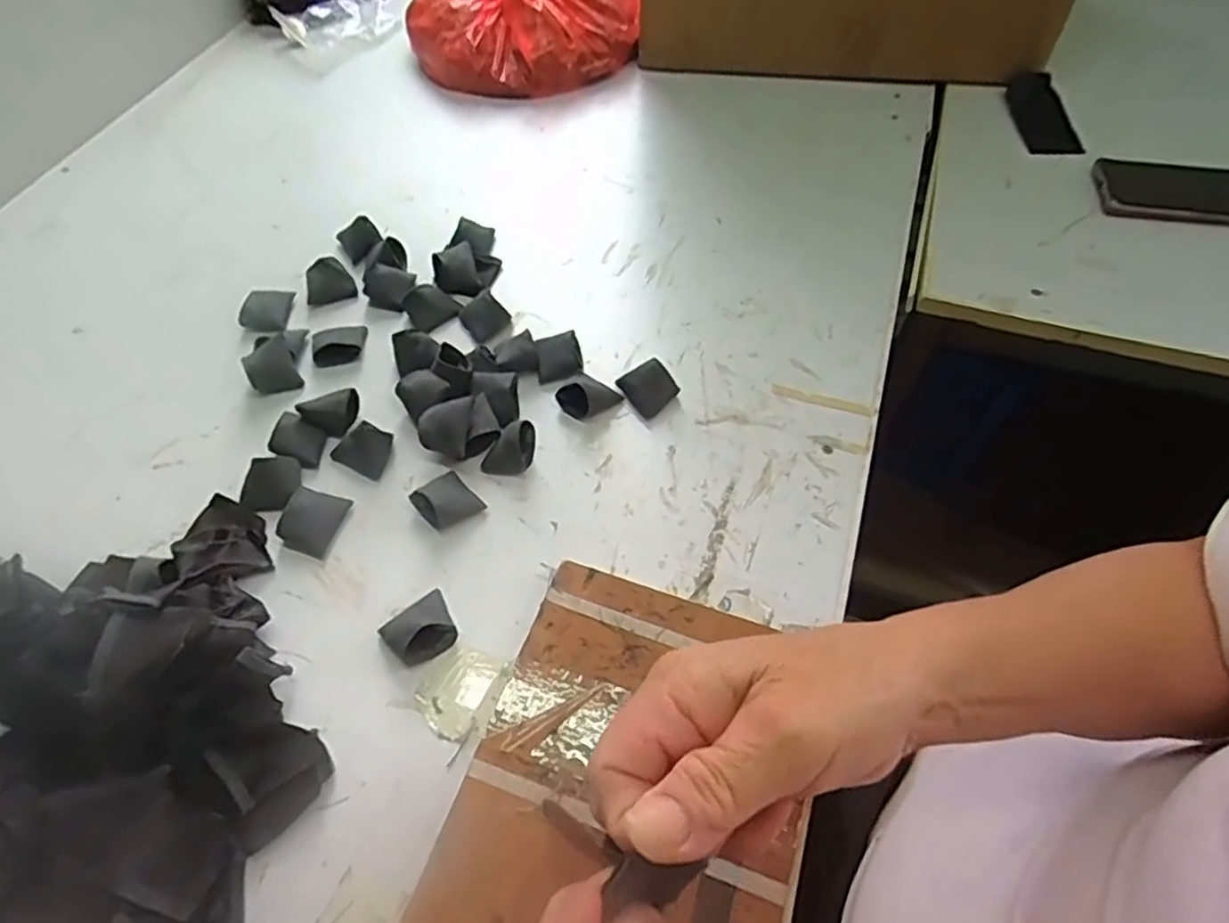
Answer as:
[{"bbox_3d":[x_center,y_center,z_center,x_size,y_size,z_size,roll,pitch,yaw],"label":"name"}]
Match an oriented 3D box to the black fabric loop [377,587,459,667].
[{"bbox_3d":[-0.121,0.102,0.430,0.042,0.023,0.037,-36,62,-20],"label":"black fabric loop"}]

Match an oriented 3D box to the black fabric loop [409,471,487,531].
[{"bbox_3d":[-0.117,0.027,0.482,0.037,0.021,0.035,-37,62,-21],"label":"black fabric loop"}]

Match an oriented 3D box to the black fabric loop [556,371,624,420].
[{"bbox_3d":[-0.022,-0.054,0.531,0.039,0.026,0.039,36,64,24],"label":"black fabric loop"}]

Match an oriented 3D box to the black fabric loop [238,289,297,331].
[{"bbox_3d":[-0.298,-0.132,0.593,0.034,0.019,0.048,-2,56,1],"label":"black fabric loop"}]

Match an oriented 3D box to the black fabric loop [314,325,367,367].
[{"bbox_3d":[-0.229,-0.099,0.576,0.042,0.010,0.040,-11,56,-5],"label":"black fabric loop"}]

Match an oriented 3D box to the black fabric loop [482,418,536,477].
[{"bbox_3d":[-0.077,-0.011,0.503,0.037,0.025,0.032,6,56,7],"label":"black fabric loop"}]

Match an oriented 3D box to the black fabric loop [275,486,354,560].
[{"bbox_3d":[-0.210,0.040,0.478,0.037,0.016,0.043,13,57,11],"label":"black fabric loop"}]

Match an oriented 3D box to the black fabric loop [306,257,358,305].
[{"bbox_3d":[-0.251,-0.159,0.607,0.040,0.021,0.032,-18,57,-9],"label":"black fabric loop"}]

